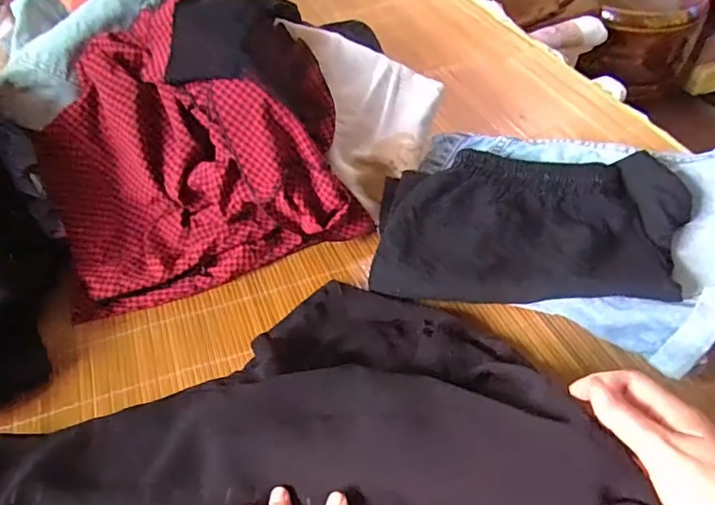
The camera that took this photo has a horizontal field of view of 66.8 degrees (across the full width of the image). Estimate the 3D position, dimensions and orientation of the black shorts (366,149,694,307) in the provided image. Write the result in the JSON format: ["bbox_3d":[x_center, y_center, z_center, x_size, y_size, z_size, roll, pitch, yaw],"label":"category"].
[{"bbox_3d":[0.161,-0.023,0.524,0.274,0.051,0.181,7,49,10],"label":"black shorts"}]

